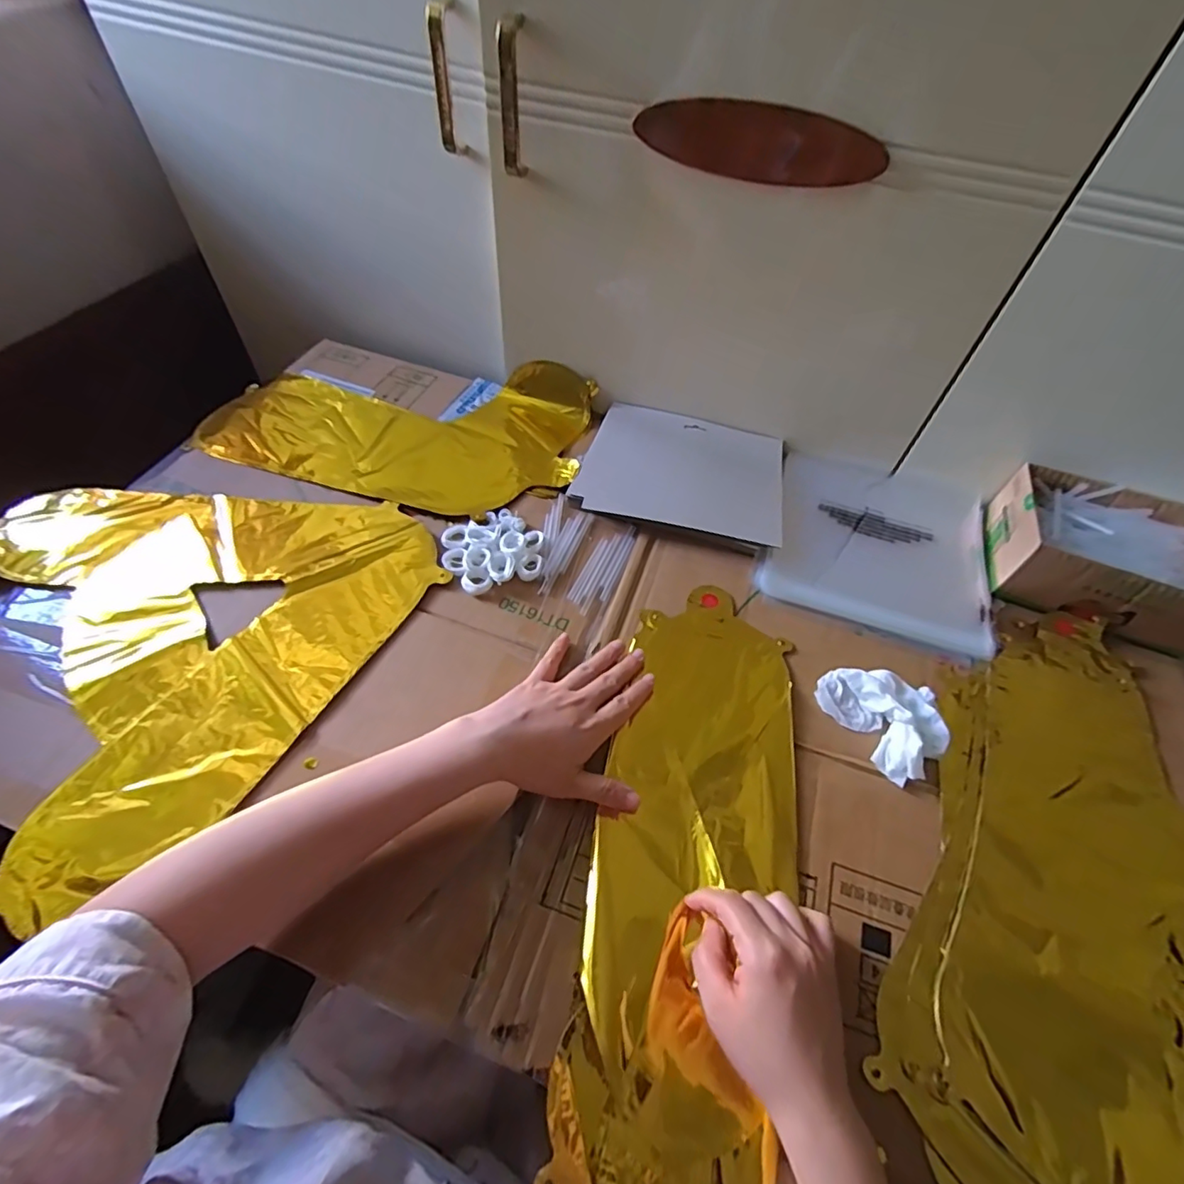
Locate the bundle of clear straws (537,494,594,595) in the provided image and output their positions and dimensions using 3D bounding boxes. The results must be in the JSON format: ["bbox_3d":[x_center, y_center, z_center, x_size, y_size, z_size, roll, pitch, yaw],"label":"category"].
[{"bbox_3d":[-0.033,-0.048,0.540,0.042,0.008,0.115,18,56,8],"label":"bundle of clear straws"}]

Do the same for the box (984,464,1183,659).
[{"bbox_3d":[0.492,-0.035,0.539,0.190,0.065,0.140,22,57,10],"label":"box"}]

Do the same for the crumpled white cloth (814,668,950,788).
[{"bbox_3d":[0.232,0.089,0.445,0.077,0.027,0.093,-31,63,-23],"label":"crumpled white cloth"}]

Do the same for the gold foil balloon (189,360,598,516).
[{"bbox_3d":[-0.205,-0.189,0.622,0.396,0.035,0.233,17,56,7],"label":"gold foil balloon"}]

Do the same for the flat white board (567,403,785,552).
[{"bbox_3d":[0.097,-0.129,0.598,0.202,0.013,0.159,15,56,5],"label":"flat white board"}]

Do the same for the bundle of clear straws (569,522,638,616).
[{"bbox_3d":[0.012,-0.024,0.529,0.032,0.006,0.113,22,57,10],"label":"bundle of clear straws"}]

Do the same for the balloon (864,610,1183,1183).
[{"bbox_3d":[0.351,0.219,0.382,0.245,0.016,0.457,28,58,14],"label":"balloon"}]

